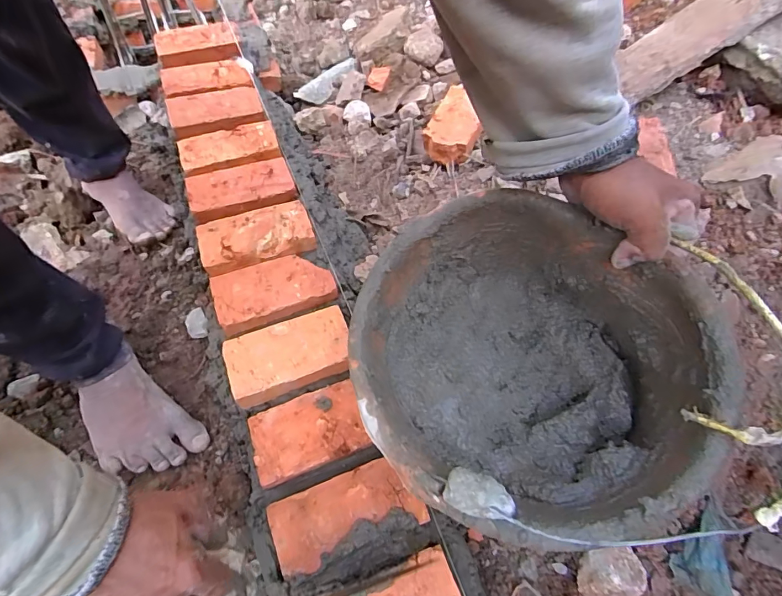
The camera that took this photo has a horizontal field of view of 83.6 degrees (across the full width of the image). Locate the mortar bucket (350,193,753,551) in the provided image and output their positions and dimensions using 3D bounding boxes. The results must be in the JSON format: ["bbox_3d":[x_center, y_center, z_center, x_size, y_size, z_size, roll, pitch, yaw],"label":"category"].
[{"bbox_3d":[0.114,0.060,0.396,0.273,0.170,0.273,-8,60,13],"label":"mortar bucket"}]

